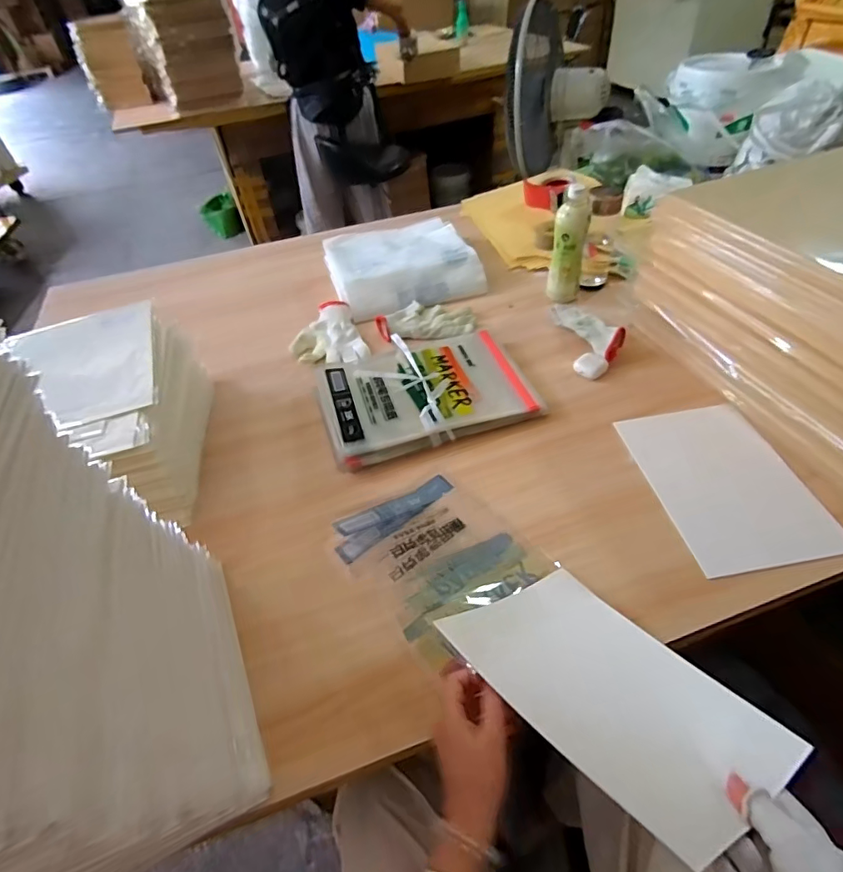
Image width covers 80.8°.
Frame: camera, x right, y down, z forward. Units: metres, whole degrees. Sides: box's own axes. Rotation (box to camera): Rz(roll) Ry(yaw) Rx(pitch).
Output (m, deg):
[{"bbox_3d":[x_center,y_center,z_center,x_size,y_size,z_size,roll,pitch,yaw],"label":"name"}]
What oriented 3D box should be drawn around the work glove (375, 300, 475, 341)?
[{"bbox_3d":[0.008,-0.232,0.979,0.185,0.023,0.109,-8,47,-3],"label":"work glove"}]

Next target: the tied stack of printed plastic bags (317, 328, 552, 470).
[{"bbox_3d":[0.005,-0.081,0.822,0.334,0.035,0.242,-15,48,-10],"label":"tied stack of printed plastic bags"}]

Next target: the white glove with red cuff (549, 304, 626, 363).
[{"bbox_3d":[0.305,-0.204,0.917,0.057,0.044,0.198,-18,48,-12],"label":"white glove with red cuff"}]

